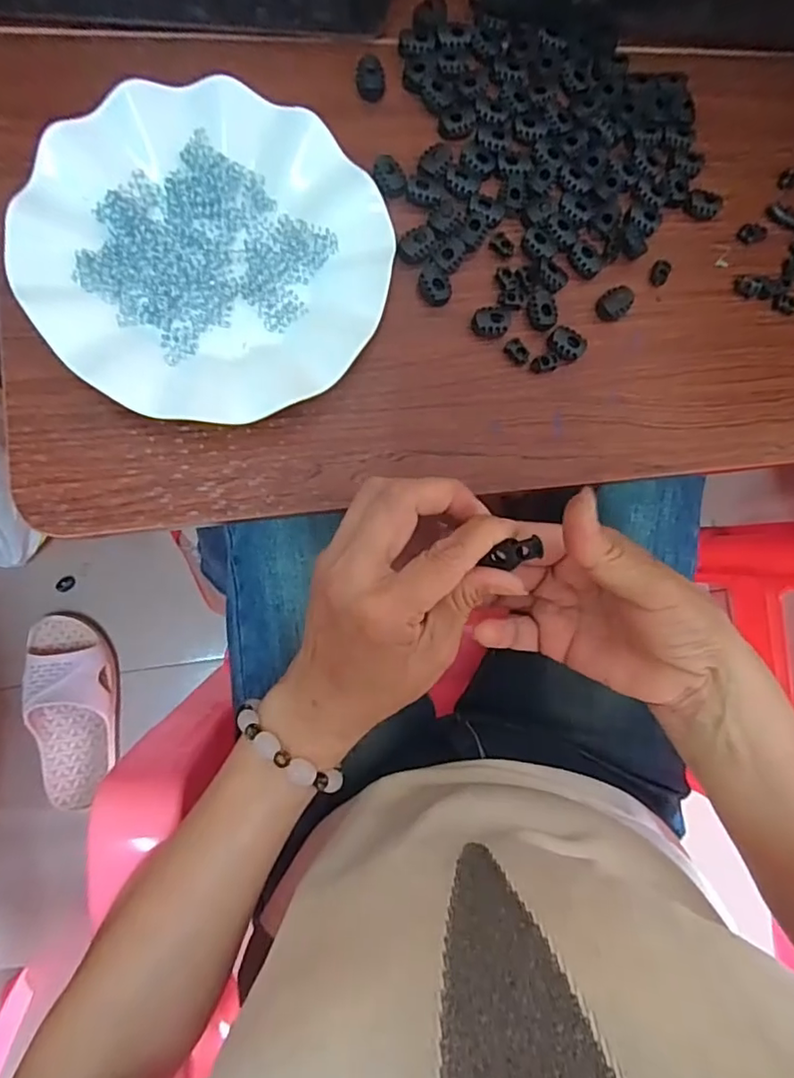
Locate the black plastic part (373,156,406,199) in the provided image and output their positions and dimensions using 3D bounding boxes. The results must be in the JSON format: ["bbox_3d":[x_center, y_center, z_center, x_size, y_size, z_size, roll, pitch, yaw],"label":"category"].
[{"bbox_3d":[-0.004,-0.212,0.336,0.018,0.004,0.026,-22,90,-10],"label":"black plastic part"}]

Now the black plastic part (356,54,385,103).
[{"bbox_3d":[-0.016,-0.278,0.347,0.018,0.005,0.024,-1,87,-9],"label":"black plastic part"}]

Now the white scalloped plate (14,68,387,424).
[{"bbox_3d":[-0.099,-0.152,0.308,0.174,0.025,0.176,1,87,-9],"label":"white scalloped plate"}]

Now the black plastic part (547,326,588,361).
[{"bbox_3d":[0.102,-0.117,0.345,0.021,0.006,0.020,1,87,-9],"label":"black plastic part"}]

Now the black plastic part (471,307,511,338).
[{"bbox_3d":[0.056,-0.128,0.340,0.021,0.010,0.016,-17,89,-10],"label":"black plastic part"}]

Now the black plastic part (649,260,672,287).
[{"bbox_3d":[0.168,-0.170,0.366,0.011,0.005,0.018,27,83,-7],"label":"black plastic part"}]

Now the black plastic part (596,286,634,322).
[{"bbox_3d":[0.135,-0.146,0.355,0.026,0.007,0.018,-40,93,-9],"label":"black plastic part"}]

